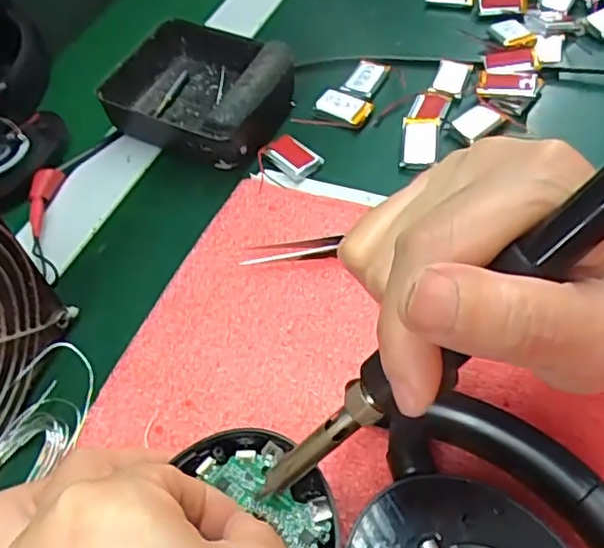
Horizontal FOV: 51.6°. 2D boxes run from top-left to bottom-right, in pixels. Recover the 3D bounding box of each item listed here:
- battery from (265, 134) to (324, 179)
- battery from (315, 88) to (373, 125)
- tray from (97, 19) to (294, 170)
[{"bbox_3d":[-0.005,-0.065,0.344,0.018,0.007,0.029,-38,59,-20],"label":"battery"},{"bbox_3d":[0.024,-0.097,0.361,0.030,0.008,0.016,26,61,22],"label":"battery"},{"bbox_3d":[-0.061,-0.107,0.360,0.100,0.035,0.081,28,62,23],"label":"tray"}]

